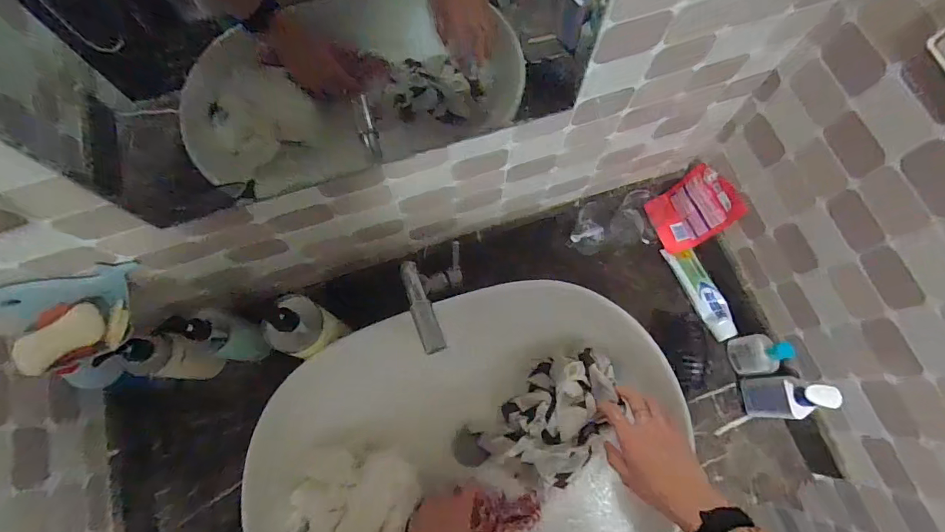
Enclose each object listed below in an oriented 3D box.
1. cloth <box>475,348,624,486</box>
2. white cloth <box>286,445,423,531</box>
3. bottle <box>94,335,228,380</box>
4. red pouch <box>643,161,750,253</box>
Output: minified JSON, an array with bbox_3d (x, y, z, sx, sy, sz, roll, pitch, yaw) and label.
[{"bbox_3d":[0.124,0.211,0.644,0.138,0.094,0.188,26,74,9],"label":"cloth"},{"bbox_3d":[-0.167,0.332,0.590,0.165,0.054,0.172,21,74,7],"label":"white cloth"},{"bbox_3d":[-0.429,0.134,0.625,0.055,0.182,0.058,6,70,30],"label":"bottle"},{"bbox_3d":[0.373,-0.097,0.754,0.087,0.114,0.112,-23,73,-6],"label":"red pouch"}]

